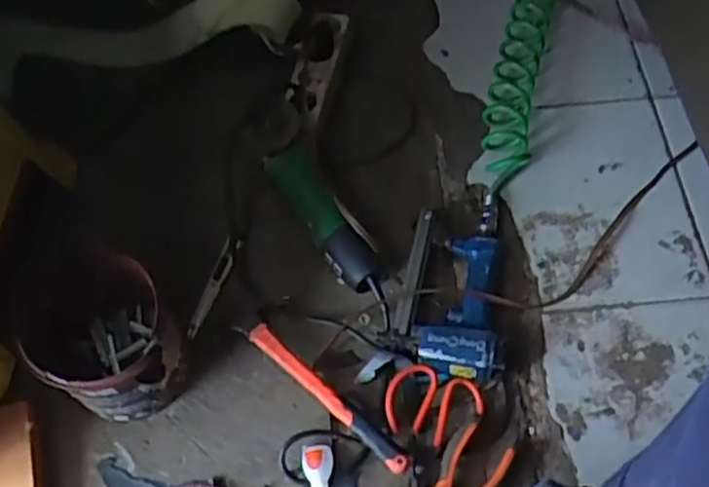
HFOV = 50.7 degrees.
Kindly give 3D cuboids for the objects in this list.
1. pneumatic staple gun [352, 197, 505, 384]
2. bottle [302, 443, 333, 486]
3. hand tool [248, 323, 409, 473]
[{"bbox_3d":[0.091,0.038,0.857,0.151,0.044,0.242,3,61,4],"label":"pneumatic staple gun"},{"bbox_3d":[-0.036,0.245,0.773,0.032,0.016,0.078,-8,46,-2],"label":"bottle"},{"bbox_3d":[-0.028,0.163,0.807,0.224,0.032,0.028,40,69,21],"label":"hand tool"}]

